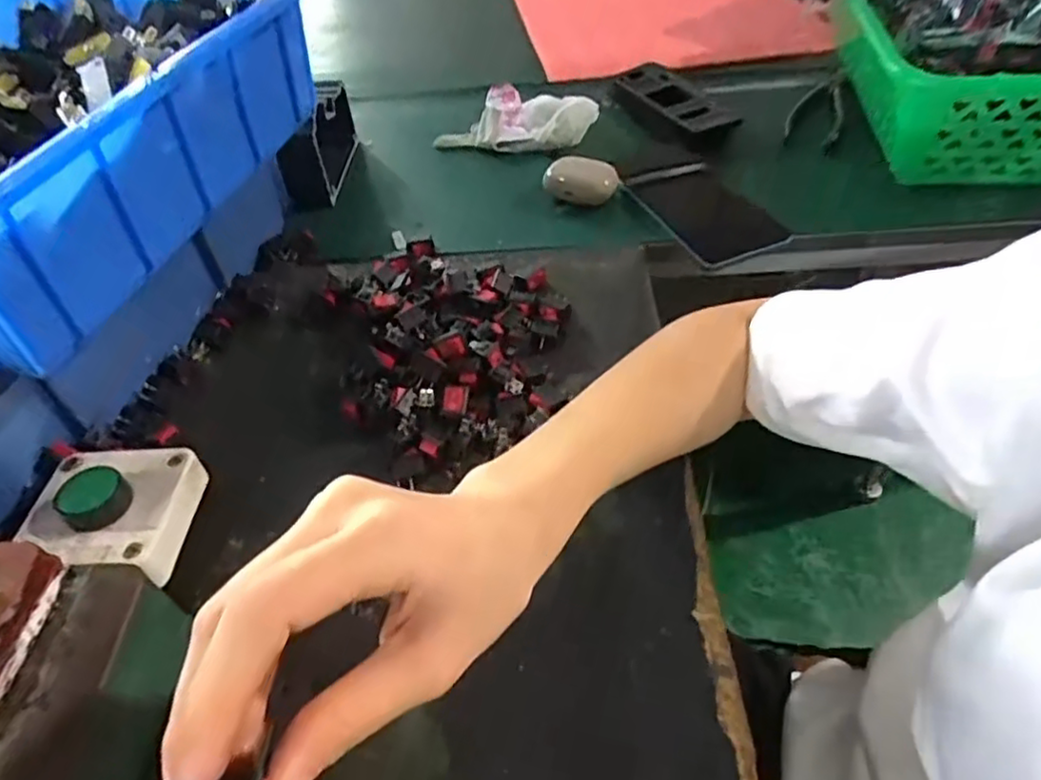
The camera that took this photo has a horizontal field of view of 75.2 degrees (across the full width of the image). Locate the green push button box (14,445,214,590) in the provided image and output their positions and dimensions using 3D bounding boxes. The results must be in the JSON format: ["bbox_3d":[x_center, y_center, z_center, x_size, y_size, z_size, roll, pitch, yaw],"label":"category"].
[{"bbox_3d":[-0.190,0.055,0.314,0.070,0.040,0.064,-3,47,1],"label":"green push button box"}]

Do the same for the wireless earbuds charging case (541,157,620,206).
[{"bbox_3d":[0.049,-0.172,0.555,0.060,0.033,0.026,8,48,11],"label":"wireless earbuds charging case"}]

